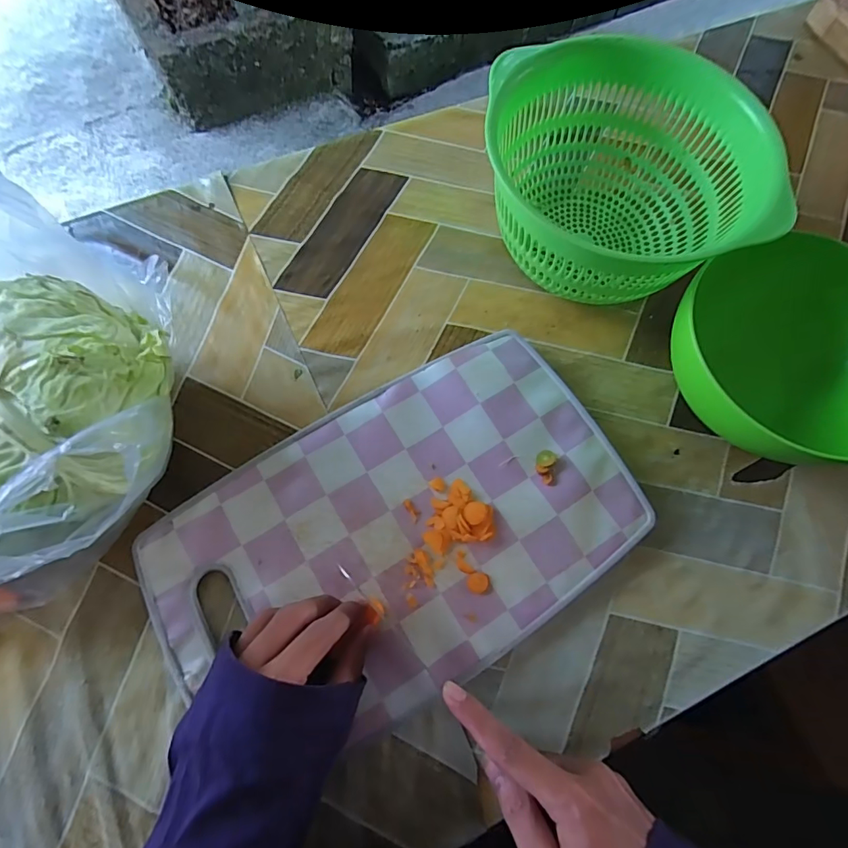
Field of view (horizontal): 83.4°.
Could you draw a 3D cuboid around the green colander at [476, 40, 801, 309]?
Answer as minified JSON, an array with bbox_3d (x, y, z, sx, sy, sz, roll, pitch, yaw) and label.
[{"bbox_3d":[0.153,-0.201,0.408,0.208,0.123,0.201,1,72,-2],"label":"green colander"}]

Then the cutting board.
[{"bbox_3d":[-0.017,0.078,0.361,0.344,0.012,0.214,-32,76,-12],"label":"cutting board"}]

